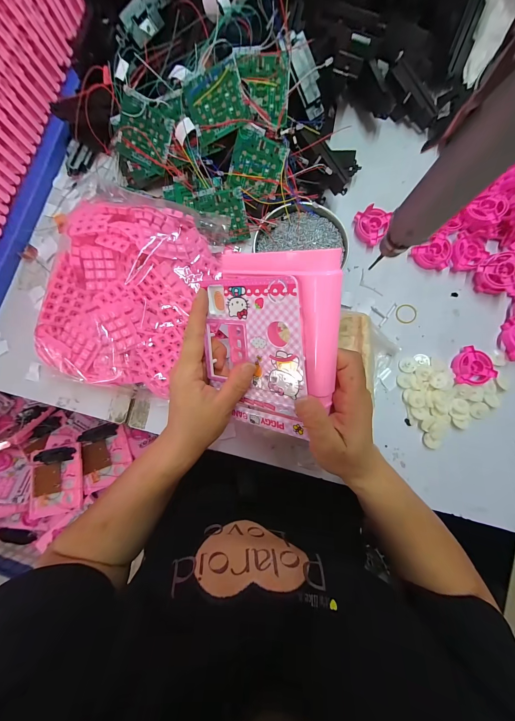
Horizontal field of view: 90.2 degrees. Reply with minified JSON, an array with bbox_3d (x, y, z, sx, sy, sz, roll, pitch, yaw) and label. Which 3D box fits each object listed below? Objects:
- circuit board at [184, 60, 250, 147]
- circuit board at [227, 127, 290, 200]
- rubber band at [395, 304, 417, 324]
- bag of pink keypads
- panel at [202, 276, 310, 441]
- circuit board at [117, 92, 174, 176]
[{"bbox_3d":[-0.051,-0.323,0.322,0.072,0.004,0.063,-12,109,17],"label":"circuit board"},{"bbox_3d":[-0.002,-0.261,0.347,0.073,0.009,0.064,23,130,1],"label":"circuit board"},{"bbox_3d":[0.222,-0.070,0.382,0.030,0.004,0.028,1,87,4],"label":"rubber band"},{"bbox_3d":[-0.168,-0.096,0.348,0.194,0.061,0.267,17,89,4],"label":"bag of pink keypads"},{"bbox_3d":[-0.005,-0.001,0.238,0.106,0.007,0.139,9,113,34],"label":"panel"},{"bbox_3d":[-0.157,-0.311,0.357,0.072,0.008,0.067,25,122,-8],"label":"circuit board"}]

